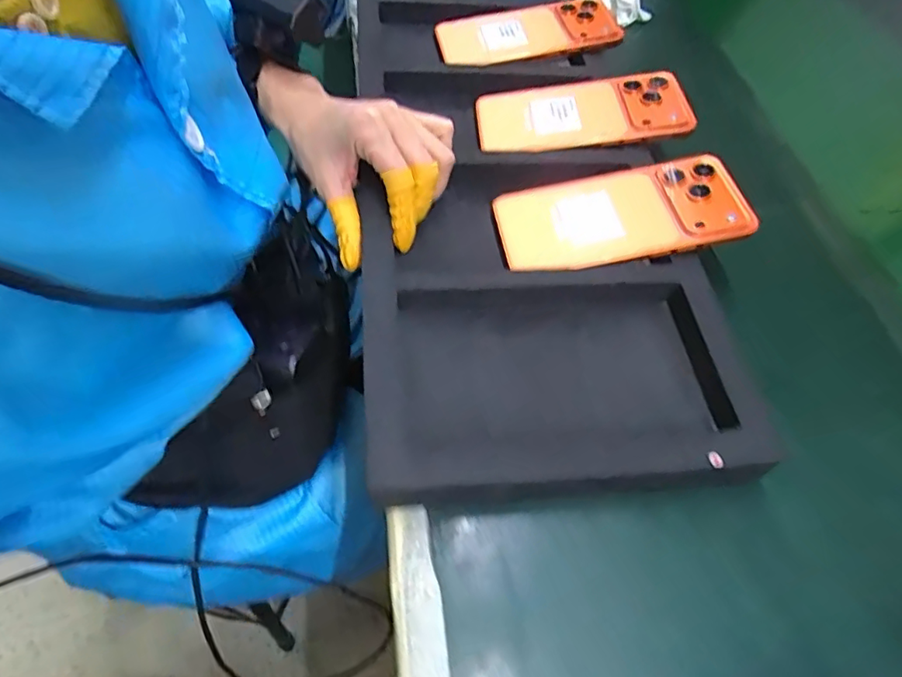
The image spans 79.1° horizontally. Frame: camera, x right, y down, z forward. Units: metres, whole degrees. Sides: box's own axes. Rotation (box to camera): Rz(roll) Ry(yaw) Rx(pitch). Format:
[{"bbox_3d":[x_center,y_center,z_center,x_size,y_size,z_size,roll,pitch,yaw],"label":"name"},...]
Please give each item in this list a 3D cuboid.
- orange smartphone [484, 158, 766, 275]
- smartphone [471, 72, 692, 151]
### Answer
[{"bbox_3d":[0.112,-0.084,0.372,0.159,0.012,0.069,-8,63,7],"label":"orange smartphone"},{"bbox_3d":[0.103,-0.185,0.439,0.162,0.012,0.076,-2,62,10],"label":"smartphone"}]

